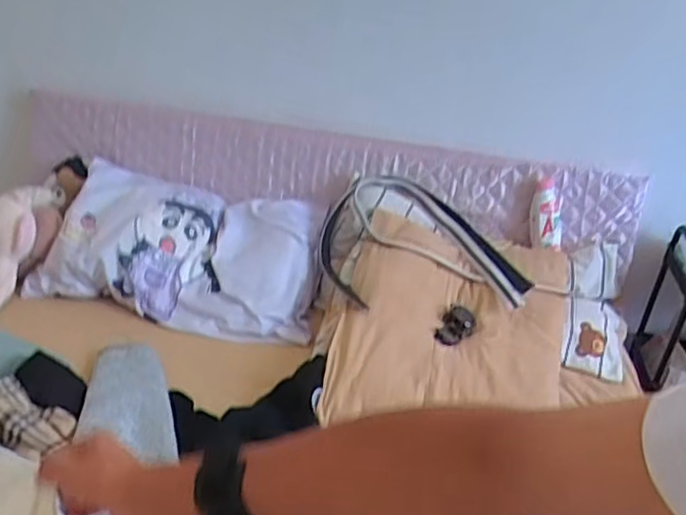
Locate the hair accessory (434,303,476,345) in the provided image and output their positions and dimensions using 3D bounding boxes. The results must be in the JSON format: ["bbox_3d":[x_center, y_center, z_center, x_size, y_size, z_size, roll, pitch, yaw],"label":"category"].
[{"bbox_3d":[0.223,0.143,1.343,0.063,0.028,0.096,29,68,18],"label":"hair accessory"}]

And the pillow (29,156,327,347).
[{"bbox_3d":[-0.343,-0.023,1.472,0.589,0.105,0.363,11,66,-2],"label":"pillow"}]

